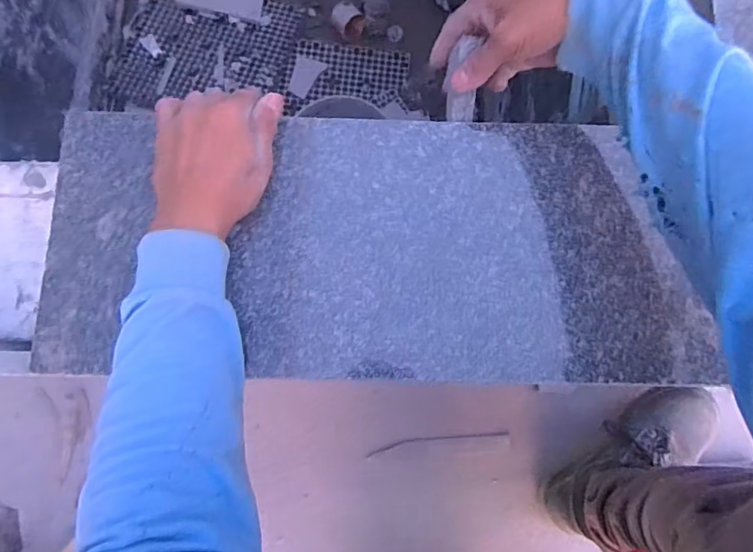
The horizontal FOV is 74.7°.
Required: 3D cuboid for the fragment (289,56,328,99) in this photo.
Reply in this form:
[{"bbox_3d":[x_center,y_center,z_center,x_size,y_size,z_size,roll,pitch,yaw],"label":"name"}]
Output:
[{"bbox_3d":[-0.231,-0.645,1.604,0.093,0.006,0.148,18,72,0],"label":"fragment"}]

